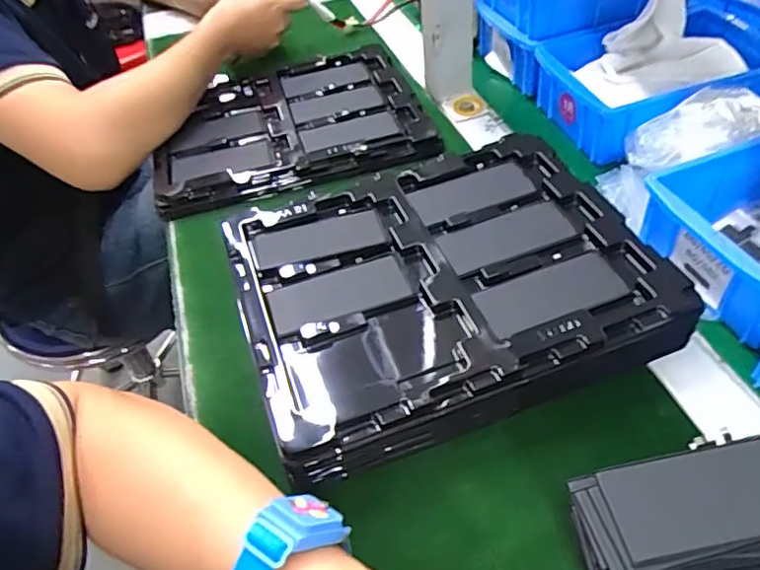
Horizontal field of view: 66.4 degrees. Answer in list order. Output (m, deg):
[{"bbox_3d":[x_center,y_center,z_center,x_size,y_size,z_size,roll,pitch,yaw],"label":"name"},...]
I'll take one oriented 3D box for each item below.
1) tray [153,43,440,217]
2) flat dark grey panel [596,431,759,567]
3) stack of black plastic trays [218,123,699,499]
[{"bbox_3d":[-0.095,-0.172,0.609,0.270,0.023,0.217,-14,47,-6],"label":"tray"},{"bbox_3d":[0.158,0.098,0.274,0.098,0.009,0.045,-10,47,-2],"label":"flat dark grey panel"},{"bbox_3d":[0.043,-0.003,0.424,0.273,0.048,0.215,-18,48,-9],"label":"stack of black plastic trays"}]

